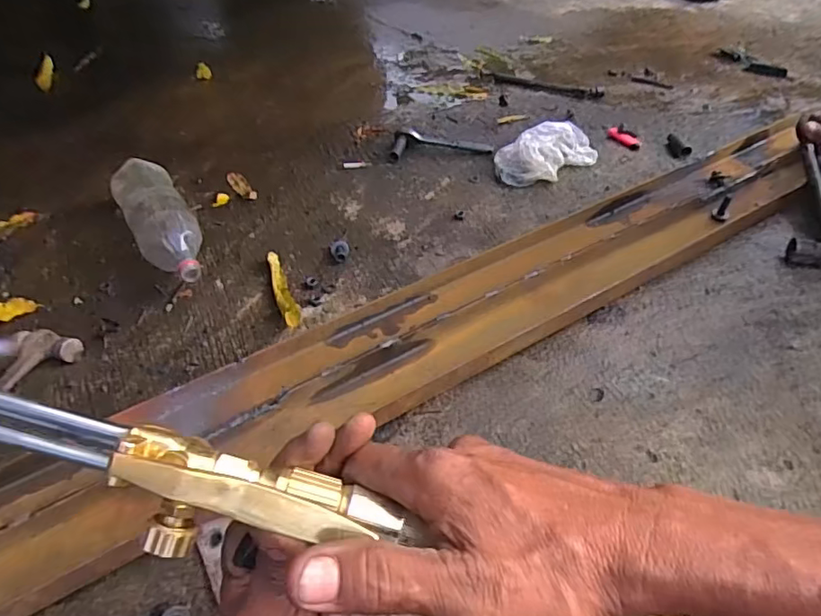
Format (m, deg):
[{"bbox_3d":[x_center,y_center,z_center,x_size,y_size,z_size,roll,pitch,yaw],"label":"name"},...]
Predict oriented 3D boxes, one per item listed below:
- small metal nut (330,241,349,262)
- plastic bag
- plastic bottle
[{"bbox_3d":[-0.111,-0.088,0.877,0.029,0.018,0.038,-8,48,-6],"label":"small metal nut"},{"bbox_3d":[0.251,-0.283,1.019,0.192,0.060,0.109,-12,48,-10],"label":"plastic bag"},{"bbox_3d":[-0.383,-0.132,0.860,0.086,0.099,0.272,-24,48,-21],"label":"plastic bottle"}]

